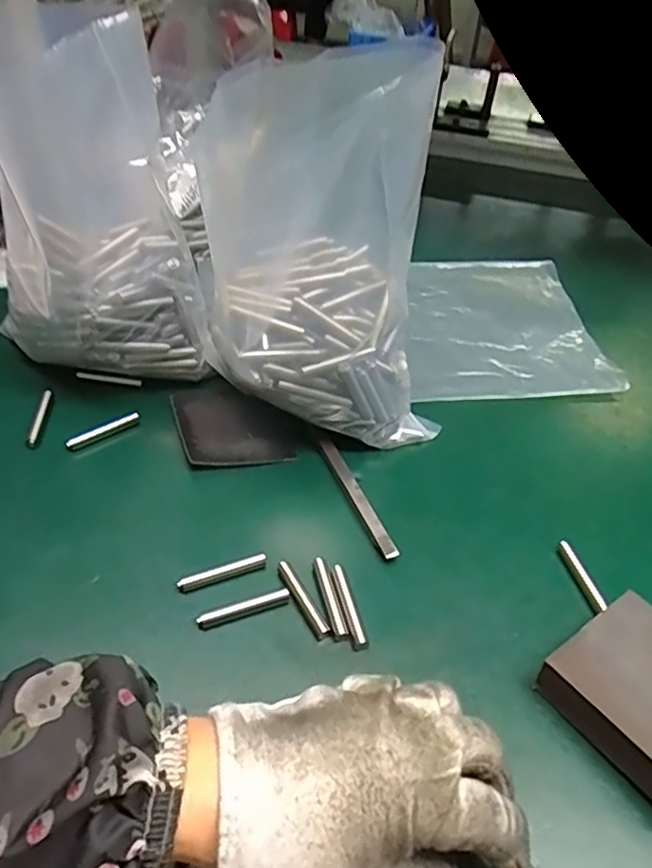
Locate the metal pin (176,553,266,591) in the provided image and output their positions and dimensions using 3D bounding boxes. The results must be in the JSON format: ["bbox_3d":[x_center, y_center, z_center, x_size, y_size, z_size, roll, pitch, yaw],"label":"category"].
[{"bbox_3d":[-0.056,0.076,0.344,0.048,0.005,0.007,-12,46,-19],"label":"metal pin"}]

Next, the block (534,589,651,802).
[{"bbox_3d":[0.153,0.126,0.297,0.070,0.030,0.080,-24,51,-28],"label":"block"}]

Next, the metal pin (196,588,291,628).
[{"bbox_3d":[-0.042,0.091,0.330,0.049,0.004,0.007,-12,46,-18],"label":"metal pin"}]

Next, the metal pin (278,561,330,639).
[{"bbox_3d":[-0.013,0.088,0.336,0.008,0.005,0.048,-20,49,-25],"label":"metal pin"}]

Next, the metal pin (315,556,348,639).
[{"bbox_3d":[0.002,0.086,0.337,0.007,0.004,0.048,-8,45,-14],"label":"metal pin"}]

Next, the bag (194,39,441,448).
[{"bbox_3d":[0.001,-0.088,0.378,0.128,0.204,0.104,-18,48,-24],"label":"bag"}]

